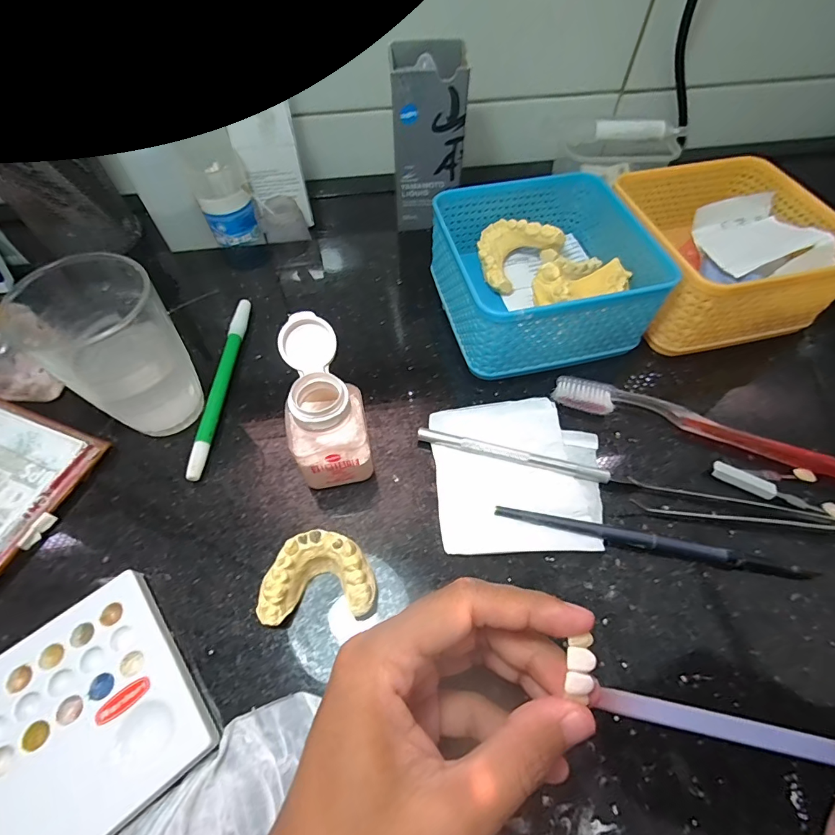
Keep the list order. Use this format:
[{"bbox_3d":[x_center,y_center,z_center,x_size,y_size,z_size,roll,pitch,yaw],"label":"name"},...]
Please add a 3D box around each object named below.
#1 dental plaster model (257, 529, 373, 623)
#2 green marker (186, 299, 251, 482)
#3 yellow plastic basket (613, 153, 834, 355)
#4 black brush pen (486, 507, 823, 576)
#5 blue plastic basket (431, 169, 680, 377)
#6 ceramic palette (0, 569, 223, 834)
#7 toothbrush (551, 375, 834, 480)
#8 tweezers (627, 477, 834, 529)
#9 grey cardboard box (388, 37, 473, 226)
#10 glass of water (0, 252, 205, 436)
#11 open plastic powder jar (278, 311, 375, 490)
[{"bbox_3d":[-0.050,0.080,0.216,0.054,0.025,0.038,-4,57,-3],"label":"dental plaster model"},{"bbox_3d":[-0.132,-0.025,0.290,0.011,0.011,0.144,1,57,0],"label":"green marker"},{"bbox_3d":[0.218,-0.122,0.321,0.131,0.070,0.132,-11,58,-8],"label":"yellow plastic basket"},{"bbox_3d":[0.123,0.067,0.231,0.160,0.008,0.008,10,58,6],"label":"black brush pen"},{"bbox_3d":[0.086,-0.103,0.307,0.128,0.065,0.129,-10,58,-7],"label":"blue plastic basket"},{"bbox_3d":[-0.174,0.150,0.177,0.154,0.011,0.094,-34,64,-21],"label":"ceramic palette"},{"bbox_3d":[0.179,0.006,0.268,0.185,0.011,0.018,17,59,10],"label":"toothbrush"},{"bbox_3d":[0.192,0.051,0.240,0.135,0.011,0.017,8,57,4],"label":"tweezers"},{"bbox_3d":[0.008,-0.225,0.354,0.055,0.121,0.053,-1,57,-1],"label":"grey cardboard box"},{"bbox_3d":[-0.167,-0.035,0.245,0.066,0.093,0.057,-36,64,-21],"label":"glass of water"},{"bbox_3d":[-0.051,-0.005,0.238,0.040,0.077,0.065,-10,58,-7],"label":"open plastic powder jar"}]

